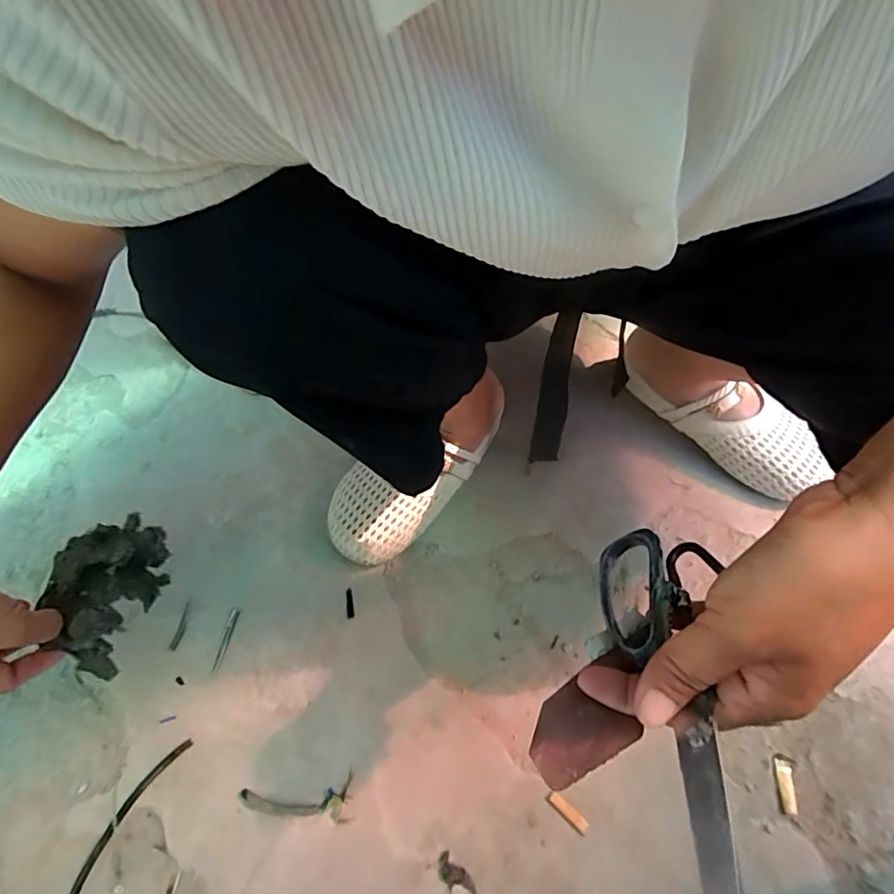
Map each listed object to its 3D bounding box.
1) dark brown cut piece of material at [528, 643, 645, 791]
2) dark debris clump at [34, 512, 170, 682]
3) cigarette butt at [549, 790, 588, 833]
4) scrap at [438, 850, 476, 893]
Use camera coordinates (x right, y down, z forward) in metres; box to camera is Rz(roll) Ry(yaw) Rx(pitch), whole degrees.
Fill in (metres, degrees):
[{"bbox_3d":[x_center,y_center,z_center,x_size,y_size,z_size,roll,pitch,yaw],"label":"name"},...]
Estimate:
[{"bbox_3d":[0.068,0.128,0.256,0.067,0.006,0.036,-38,48,-7],"label":"dark brown cut piece of material"},{"bbox_3d":[-0.259,0.114,0.423,0.074,0.059,0.096,-16,58,-5],"label":"dark debris clump"},{"bbox_3d":[0.096,0.288,0.425,0.034,0.005,0.009,36,70,26],"label":"cigarette butt"},{"bbox_3d":[0.005,0.327,0.410,0.022,0.004,0.033,-26,59,-7],"label":"scrap"}]

